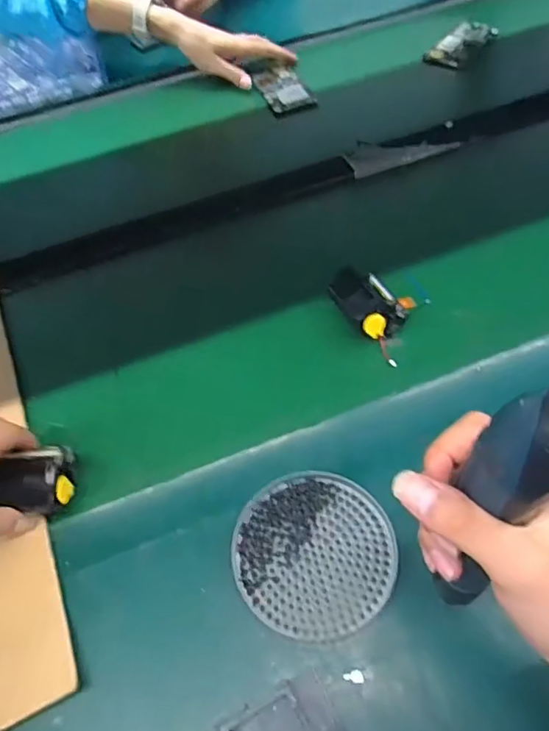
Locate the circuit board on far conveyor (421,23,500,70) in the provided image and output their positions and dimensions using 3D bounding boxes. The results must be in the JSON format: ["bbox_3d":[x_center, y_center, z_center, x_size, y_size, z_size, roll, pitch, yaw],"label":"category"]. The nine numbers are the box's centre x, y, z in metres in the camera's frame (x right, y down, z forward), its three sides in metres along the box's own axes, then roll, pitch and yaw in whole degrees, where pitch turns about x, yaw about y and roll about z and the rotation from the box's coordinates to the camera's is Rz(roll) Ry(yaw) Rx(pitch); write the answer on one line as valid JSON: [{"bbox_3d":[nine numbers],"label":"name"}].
[{"bbox_3d":[0.288,-0.496,0.829,0.055,0.014,0.128,32,63,25],"label":"circuit board on far conveyor"}]

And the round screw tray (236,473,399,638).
[{"bbox_3d":[0.029,0.138,0.396,0.111,0.019,0.115,-3,54,4],"label":"round screw tray"}]

